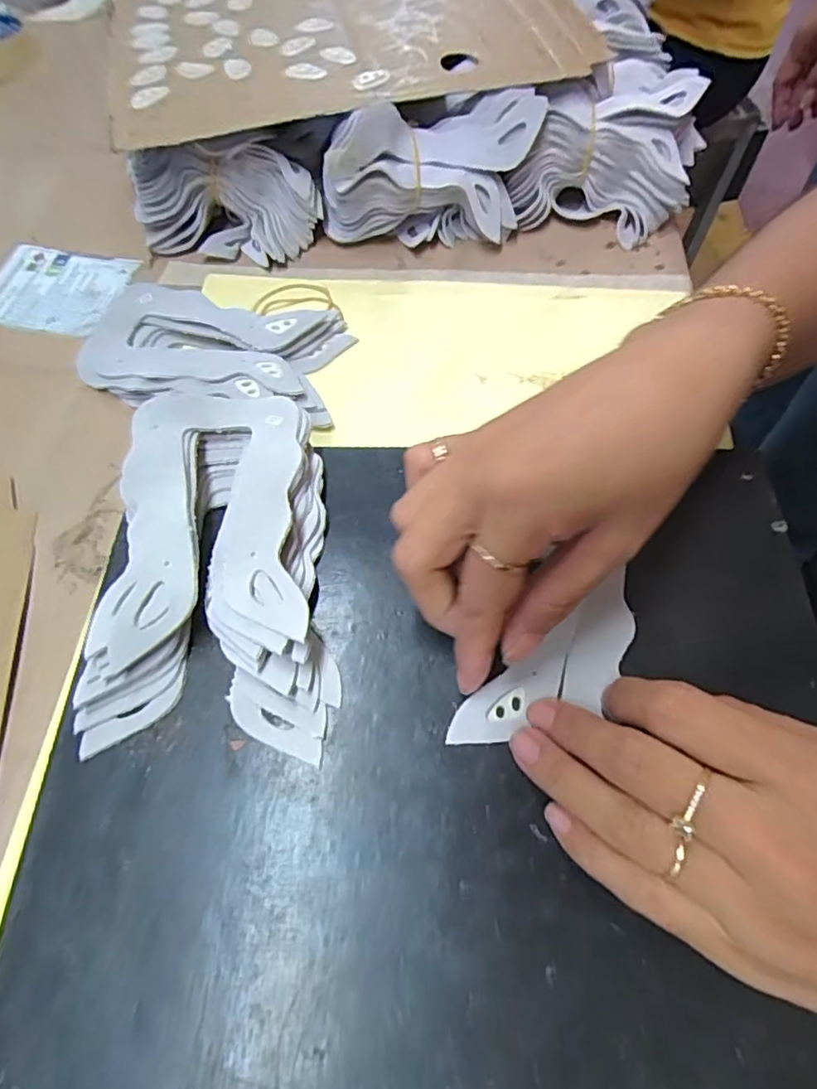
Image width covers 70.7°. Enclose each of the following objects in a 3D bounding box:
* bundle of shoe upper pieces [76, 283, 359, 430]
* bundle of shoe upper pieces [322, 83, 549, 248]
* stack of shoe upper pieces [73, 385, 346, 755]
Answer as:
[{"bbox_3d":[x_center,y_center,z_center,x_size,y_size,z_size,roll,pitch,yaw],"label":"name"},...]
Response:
[{"bbox_3d":[-0.112,-0.114,0.337,0.145,0.017,0.084,11,63,6],"label":"bundle of shoe upper pieces"},{"bbox_3d":[0.014,-0.244,0.378,0.134,0.072,0.057,0,62,0],"label":"bundle of shoe upper pieces"},{"bbox_3d":[-0.077,0.002,0.244,0.092,0.028,0.154,1,62,0],"label":"stack of shoe upper pieces"}]

